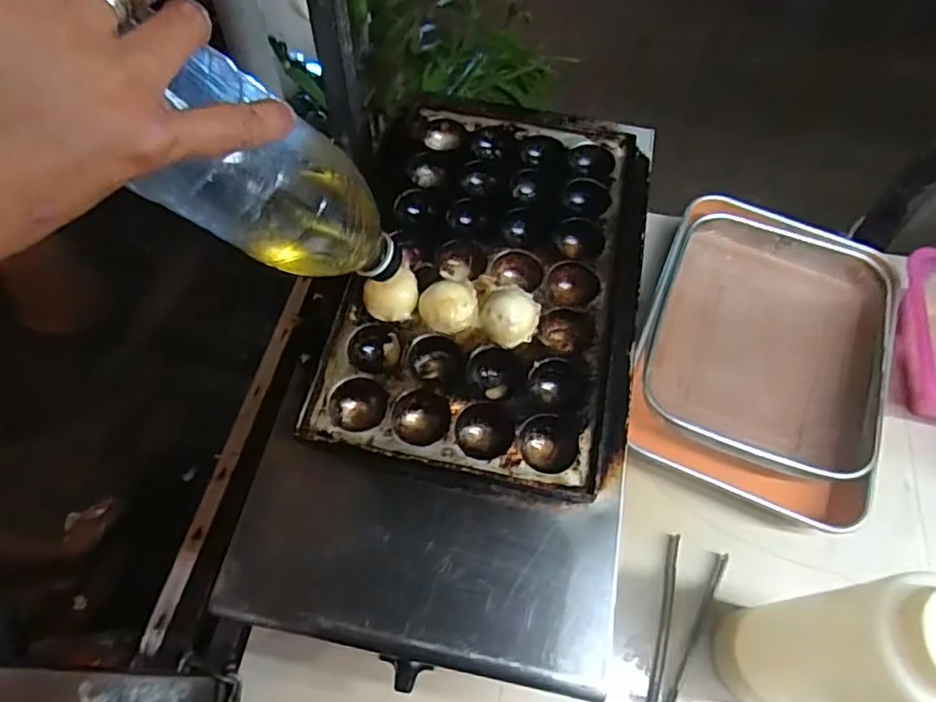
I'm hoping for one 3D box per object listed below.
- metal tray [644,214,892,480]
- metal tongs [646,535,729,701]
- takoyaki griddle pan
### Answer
[{"bbox_3d":[0.317,-0.019,0.662,0.228,0.042,0.268,20,64,7],"label":"metal tray"},{"bbox_3d":[0.178,0.273,0.523,0.051,0.017,0.219,17,64,6],"label":"metal tongs"},{"bbox_3d":[0.026,-0.068,0.484,0.221,0.037,0.342,11,63,3],"label":"takoyaki griddle pan"}]

